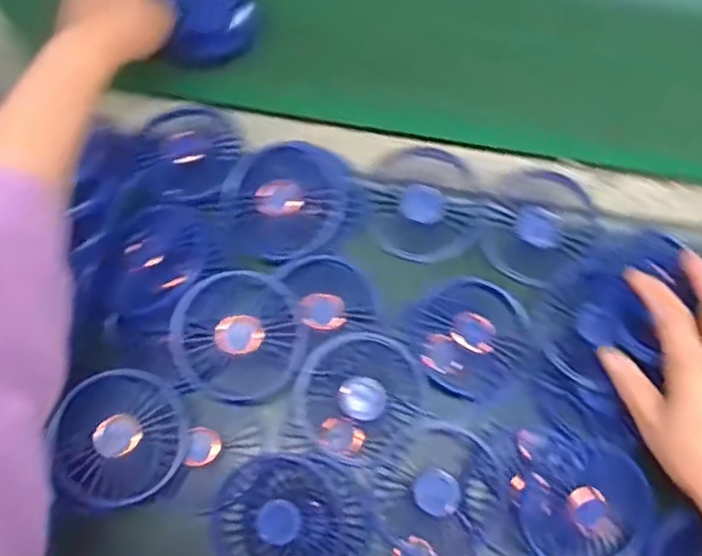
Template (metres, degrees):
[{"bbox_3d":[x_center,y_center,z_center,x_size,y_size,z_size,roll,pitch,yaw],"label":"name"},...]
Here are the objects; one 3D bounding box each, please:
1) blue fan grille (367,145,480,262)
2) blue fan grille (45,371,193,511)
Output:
[{"bbox_3d":[0.056,-0.059,0.553,0.083,0.011,0.091,0,72,0],"label":"blue fan grille"},{"bbox_3d":[-0.155,0.109,0.484,0.082,0.010,0.089,12,81,-17],"label":"blue fan grille"}]

